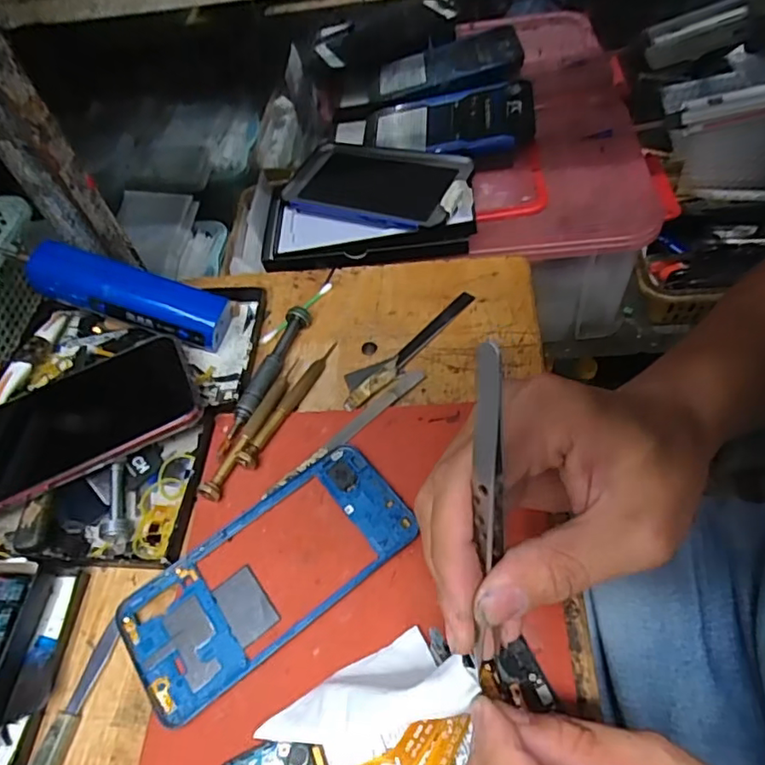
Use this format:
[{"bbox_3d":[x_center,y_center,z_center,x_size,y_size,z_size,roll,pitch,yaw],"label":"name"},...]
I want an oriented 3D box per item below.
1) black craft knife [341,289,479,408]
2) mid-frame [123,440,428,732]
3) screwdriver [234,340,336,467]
[{"bbox_3d":[0.016,-0.027,0.392,0.121,0.008,0.026,-40,61,-23],"label":"black craft knife"},{"bbox_3d":[-0.062,0.102,0.311,0.158,0.014,0.072,-32,58,-19],"label":"mid-frame"},{"bbox_3d":[-0.059,0.010,0.372,0.010,0.011,0.107,21,57,17],"label":"screwdriver"}]

